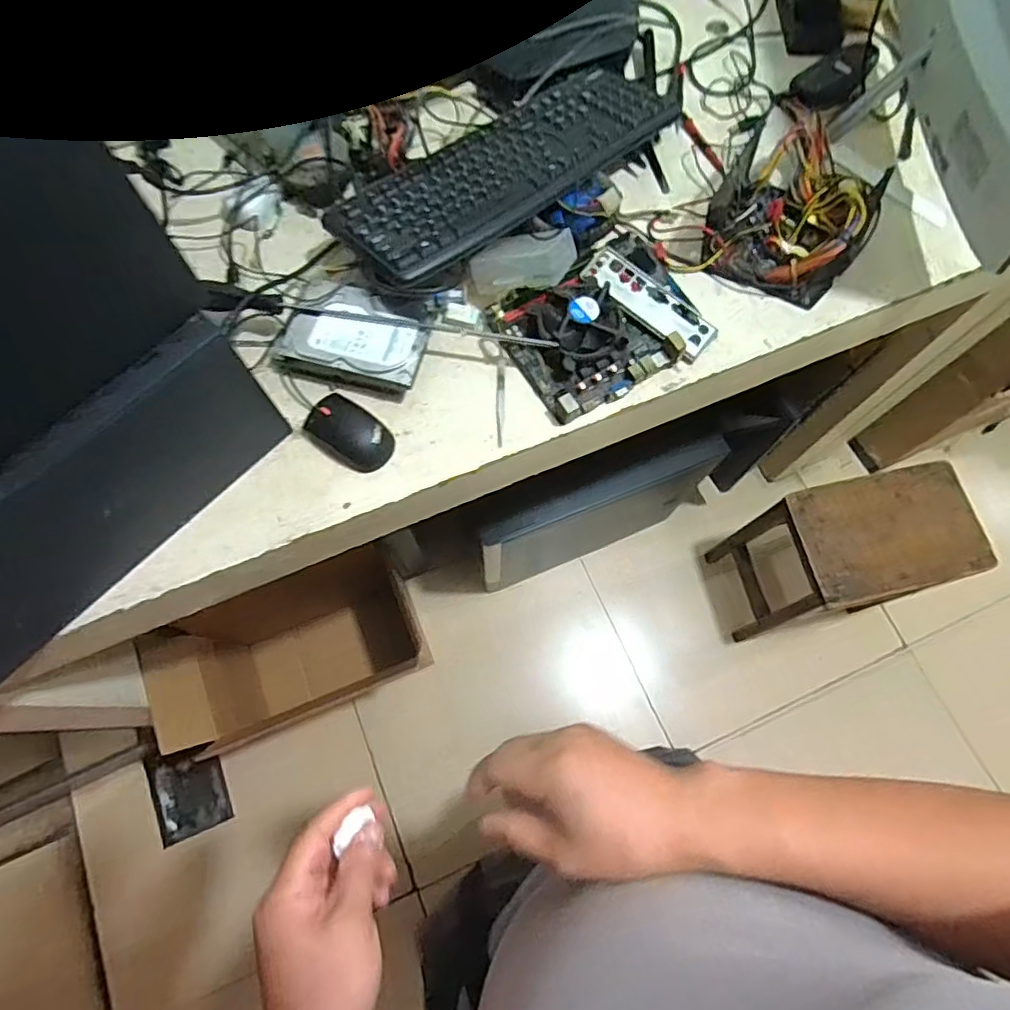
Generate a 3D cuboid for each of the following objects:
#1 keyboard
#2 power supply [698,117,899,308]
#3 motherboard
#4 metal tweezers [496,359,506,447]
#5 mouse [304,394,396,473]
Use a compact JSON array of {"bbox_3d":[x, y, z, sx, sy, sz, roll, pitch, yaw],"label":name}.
[{"bbox_3d":[0.016,-0.392,0.668,0.440,0.021,0.140,-39,76,-13],"label":"keyboard"},{"bbox_3d":[0.333,-0.350,0.693,0.160,0.090,0.189,25,69,8],"label":"power supply"},{"bbox_3d":[0.110,-0.208,0.661,0.218,0.062,0.163,-30,74,-11],"label":"motherboard"},{"bbox_3d":[-0.004,-0.114,0.659,0.011,0.008,0.107,1,68,-2],"label":"metal tweezers"},{"bbox_3d":[-0.163,-0.075,0.629,0.091,0.025,0.053,32,73,10],"label":"mouse"}]

